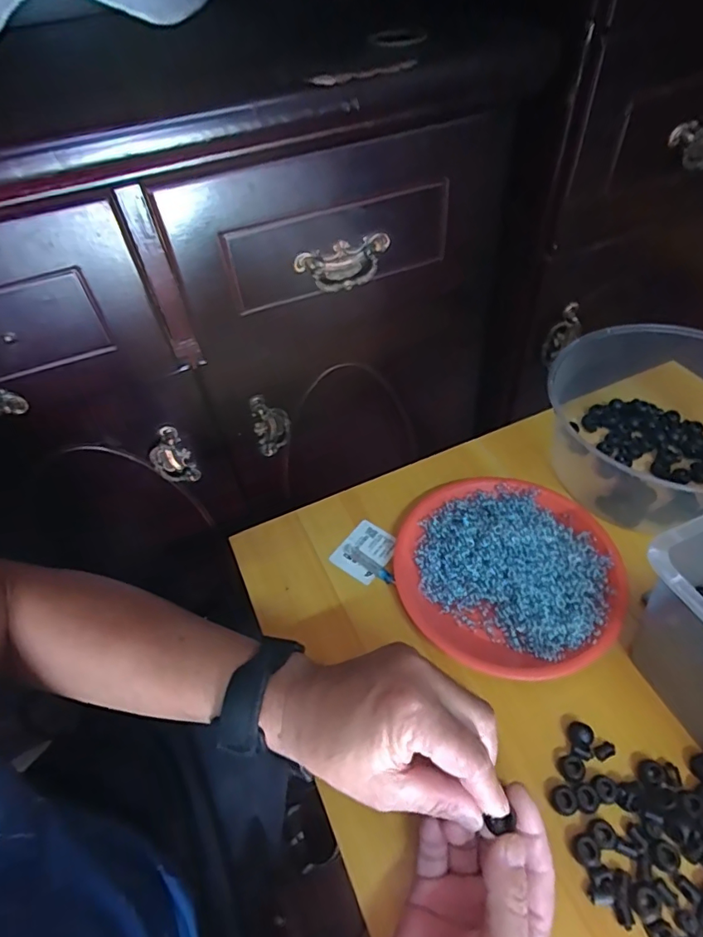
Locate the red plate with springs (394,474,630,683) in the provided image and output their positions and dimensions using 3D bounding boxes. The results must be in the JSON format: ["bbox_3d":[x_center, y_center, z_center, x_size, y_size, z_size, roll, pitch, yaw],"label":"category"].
[{"bbox_3d":[0.141,0.084,0.464,0.195,0.054,0.187,-3,50,3],"label":"red plate with springs"}]

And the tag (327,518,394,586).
[{"bbox_3d":[0.014,0.084,0.521,0.049,0.005,0.061,31,57,21],"label":"tag"}]

